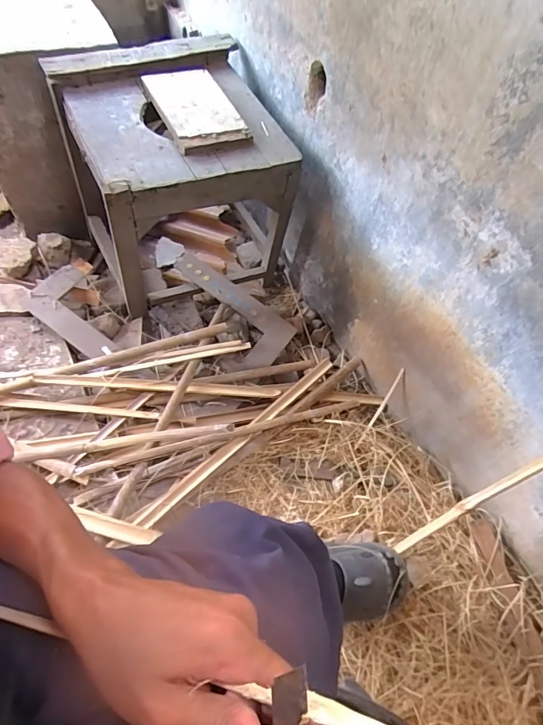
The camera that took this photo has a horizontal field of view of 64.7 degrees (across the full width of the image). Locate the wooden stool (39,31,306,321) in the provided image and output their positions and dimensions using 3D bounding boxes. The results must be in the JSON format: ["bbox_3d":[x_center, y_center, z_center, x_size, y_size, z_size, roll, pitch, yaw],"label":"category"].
[{"bbox_3d":[-0.228,-0.435,1.090,0.450,0.464,0.455,-24,63,-19],"label":"wooden stool"}]

